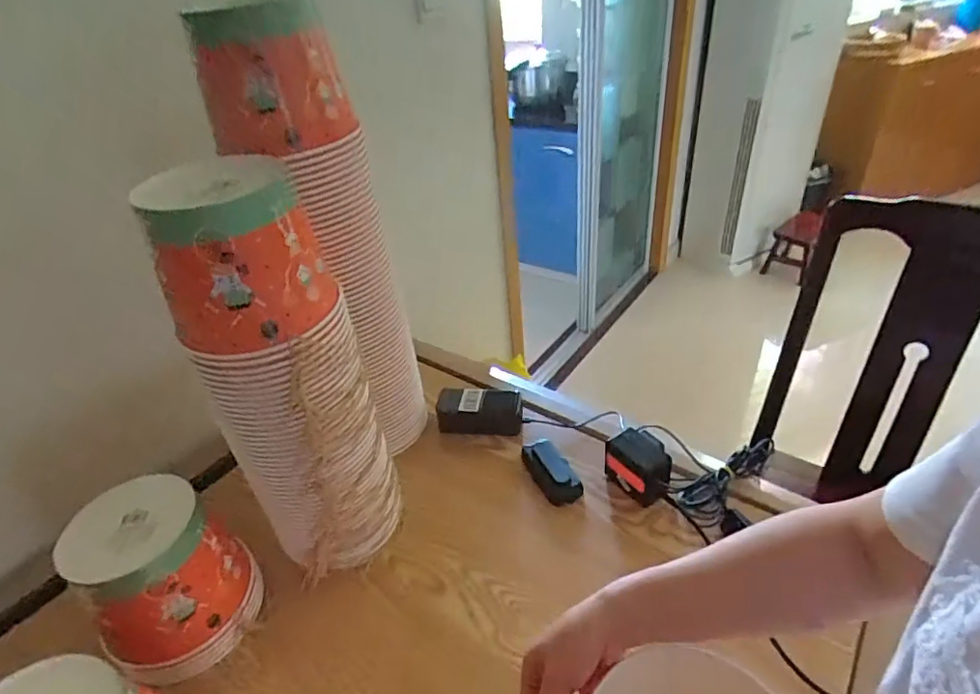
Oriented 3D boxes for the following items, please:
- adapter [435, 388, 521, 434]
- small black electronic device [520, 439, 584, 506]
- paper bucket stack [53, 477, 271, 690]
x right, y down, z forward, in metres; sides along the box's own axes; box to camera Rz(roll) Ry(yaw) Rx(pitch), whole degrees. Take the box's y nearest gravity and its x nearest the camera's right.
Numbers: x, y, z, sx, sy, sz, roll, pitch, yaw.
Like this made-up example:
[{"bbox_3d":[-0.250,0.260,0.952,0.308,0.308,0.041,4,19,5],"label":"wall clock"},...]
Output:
[{"bbox_3d":[-0.015,0.100,0.848,0.131,0.060,0.052,1,36,9],"label":"adapter"},{"bbox_3d":[0.087,0.175,0.773,0.055,0.018,0.110,-18,37,-16],"label":"small black electronic device"},{"bbox_3d":[-0.347,0.246,0.591,0.135,0.161,0.156,16,41,28],"label":"paper bucket stack"}]

